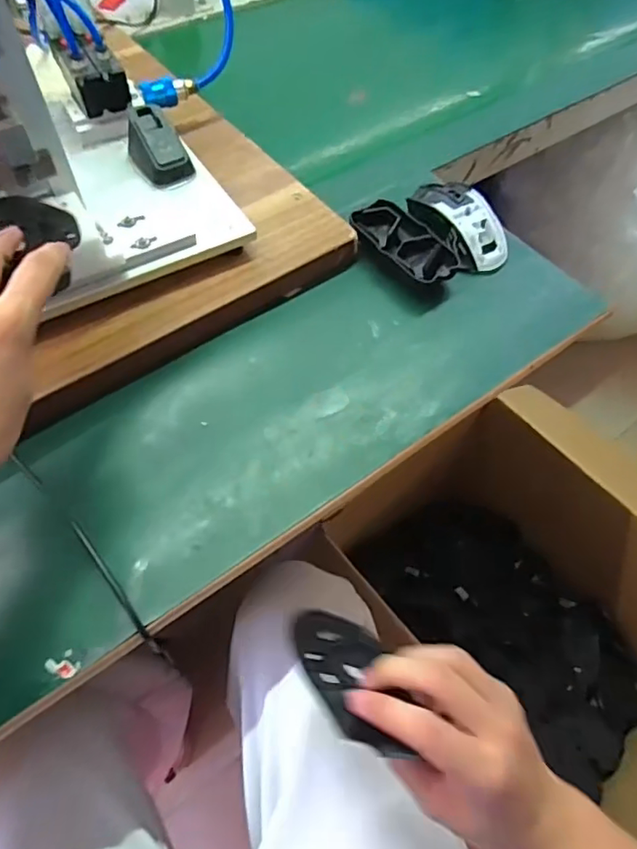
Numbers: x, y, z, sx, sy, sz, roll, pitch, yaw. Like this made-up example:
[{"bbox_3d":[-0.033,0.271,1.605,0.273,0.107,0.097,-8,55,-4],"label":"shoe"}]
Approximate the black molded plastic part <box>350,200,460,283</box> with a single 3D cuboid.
[{"bbox_3d":[0.081,-0.165,0.524,0.051,0.031,0.110,-40,68,-22],"label":"black molded plastic part"}]

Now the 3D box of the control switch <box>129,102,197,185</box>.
[{"bbox_3d":[-0.146,-0.253,0.504,0.040,0.037,0.064,-31,65,-18],"label":"control switch"}]

